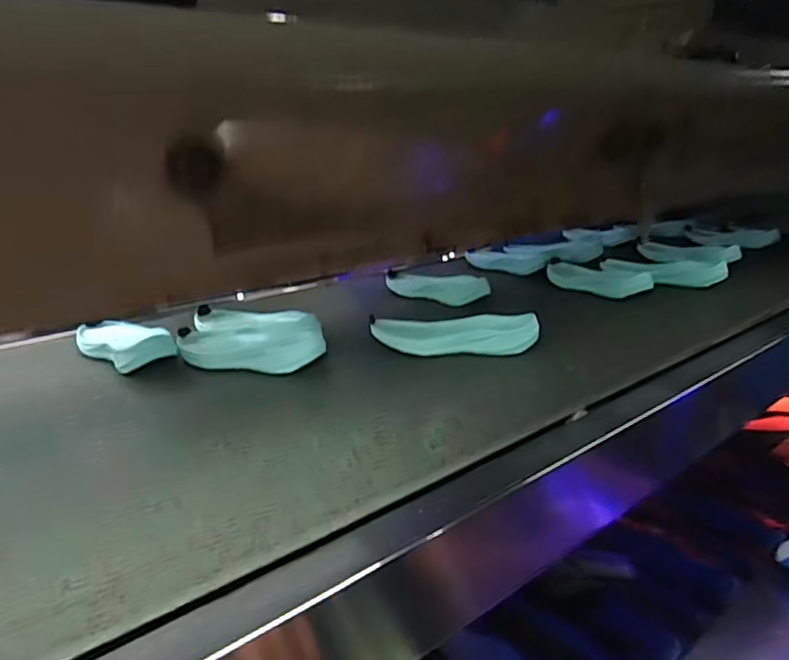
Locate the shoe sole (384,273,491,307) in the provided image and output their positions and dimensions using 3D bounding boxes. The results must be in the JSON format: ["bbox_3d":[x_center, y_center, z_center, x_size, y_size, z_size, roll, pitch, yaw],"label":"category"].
[{"bbox_3d":[0.067,-0.084,1.092,0.065,0.034,0.222,-16,24,-42],"label":"shoe sole"}]

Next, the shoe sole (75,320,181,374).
[{"bbox_3d":[-0.388,0.016,0.837,0.211,0.039,0.088,13,23,41],"label":"shoe sole"}]

